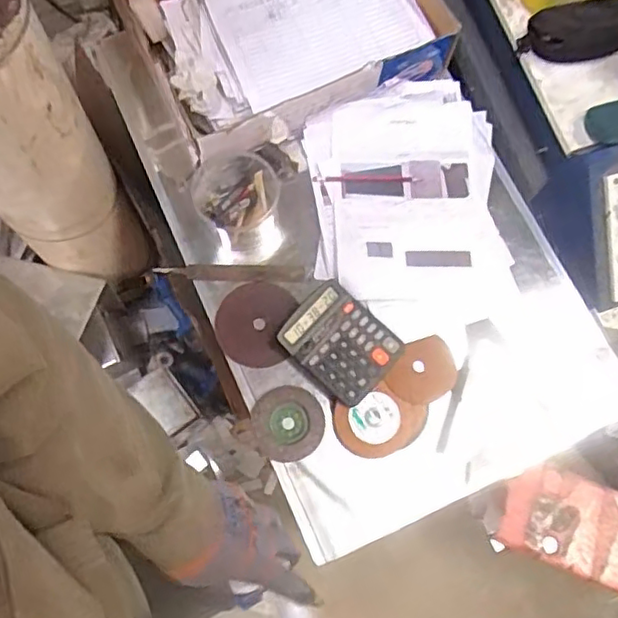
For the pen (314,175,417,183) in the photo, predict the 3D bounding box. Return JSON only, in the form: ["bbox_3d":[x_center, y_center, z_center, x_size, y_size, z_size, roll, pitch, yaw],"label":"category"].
[{"bbox_3d":[0.083,-0.191,0.920,0.152,0.006,0.012,0,74,-2],"label":"pen"}]

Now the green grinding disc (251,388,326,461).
[{"bbox_3d":[-0.027,0.150,0.827,0.092,0.011,0.094,1,74,-2],"label":"green grinding disc"}]

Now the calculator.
[{"bbox_3d":[0.044,0.044,0.847,0.144,0.023,0.120,43,77,9],"label":"calculator"}]

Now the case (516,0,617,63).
[{"bbox_3d":[0.381,-0.392,0.865,0.165,0.071,0.077,-11,75,-5],"label":"case"}]

